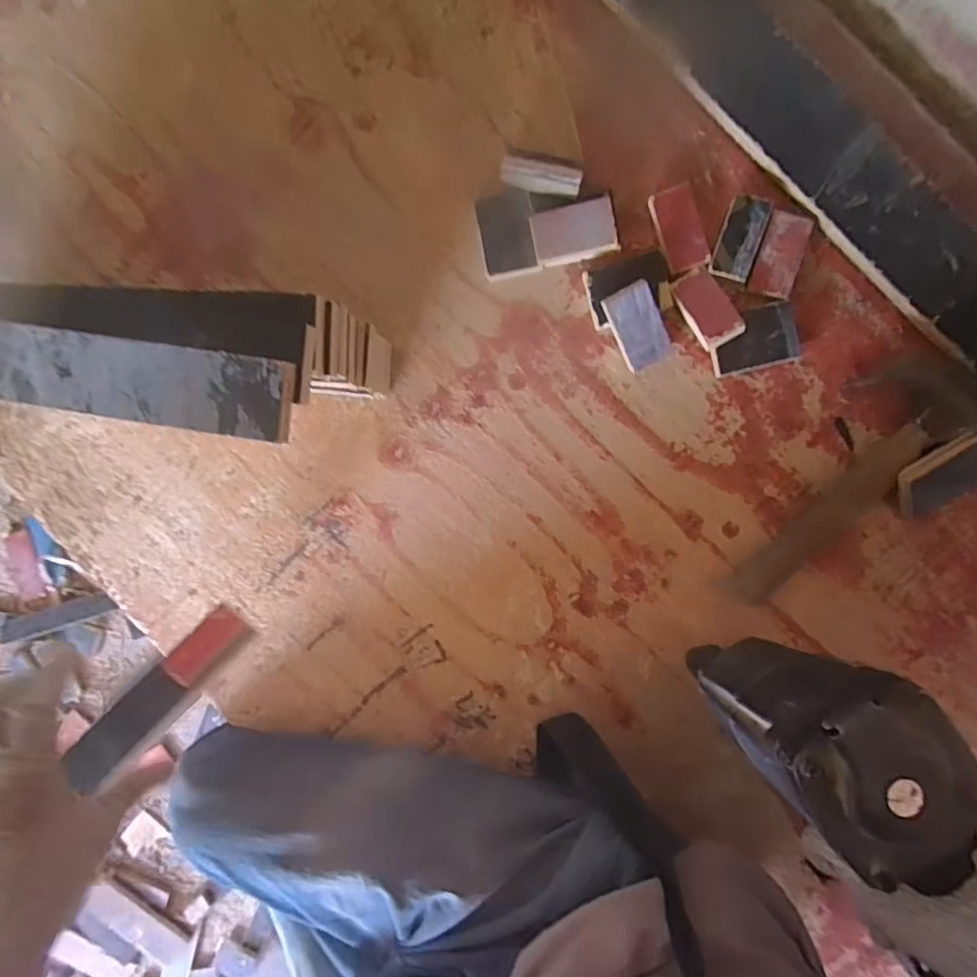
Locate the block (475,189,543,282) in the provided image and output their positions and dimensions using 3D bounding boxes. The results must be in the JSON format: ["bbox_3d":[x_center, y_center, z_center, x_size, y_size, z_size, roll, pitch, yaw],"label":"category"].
[{"bbox_3d":[0.015,-0.208,0.462,0.045,0.010,0.066,-8,95,7],"label":"block"}]

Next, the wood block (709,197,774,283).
[{"bbox_3d":[0.200,-0.198,0.443,0.030,0.006,0.062,20,97,4],"label":"wood block"}]

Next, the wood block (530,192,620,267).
[{"bbox_3d":[0.070,-0.208,0.457,0.065,0.013,0.041,-13,94,7],"label":"wood block"}]

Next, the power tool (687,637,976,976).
[{"bbox_3d":[0.253,0.229,0.320,0.085,0.142,0.328,-35,91,8],"label":"power tool"}]

